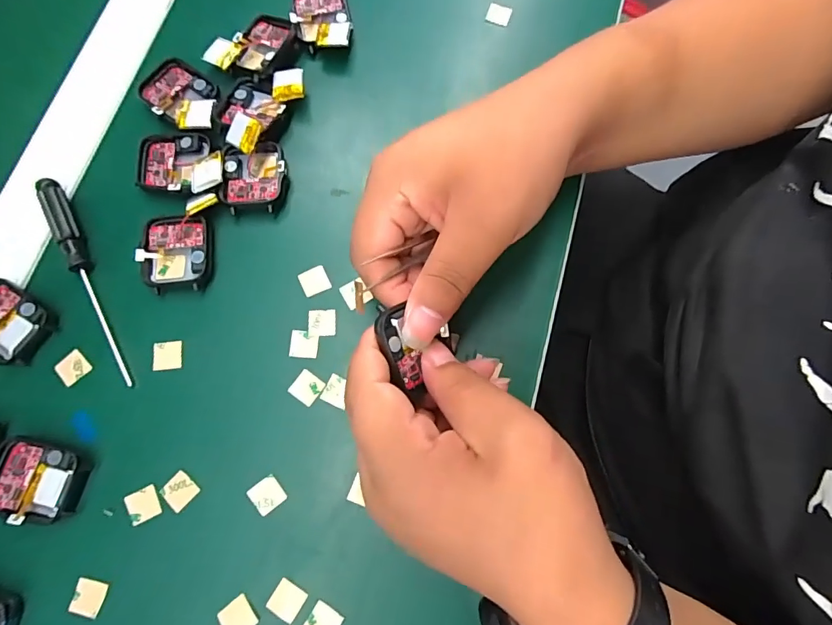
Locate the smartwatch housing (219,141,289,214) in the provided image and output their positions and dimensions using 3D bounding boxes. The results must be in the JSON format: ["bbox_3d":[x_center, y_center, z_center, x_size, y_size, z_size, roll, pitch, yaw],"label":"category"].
[{"bbox_3d":[-0.097,-0.081,0.270,0.038,0.011,0.044,-2,77,-2],"label":"smartwatch housing"}]

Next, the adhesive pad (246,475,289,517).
[{"bbox_3d":[-0.078,0.095,0.232,0.016,0.004,0.016,-39,81,-10],"label":"adhesive pad"}]

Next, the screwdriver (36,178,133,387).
[{"bbox_3d":[-0.187,-0.019,0.253,0.010,0.011,0.130,-26,79,-7],"label":"screwdriver"}]

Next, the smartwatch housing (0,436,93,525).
[{"bbox_3d":[-0.193,0.085,0.227,0.047,0.008,0.036,14,77,1],"label":"smartwatch housing"}]

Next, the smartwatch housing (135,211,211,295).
[{"bbox_3d":[-0.138,-0.034,0.257,0.038,0.009,0.045,-6,77,-3],"label":"smartwatch housing"}]

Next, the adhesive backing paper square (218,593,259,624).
[{"bbox_3d":[-0.087,0.149,0.218,0.015,0.004,0.015,-37,81,-9],"label":"adhesive backing paper square"}]

